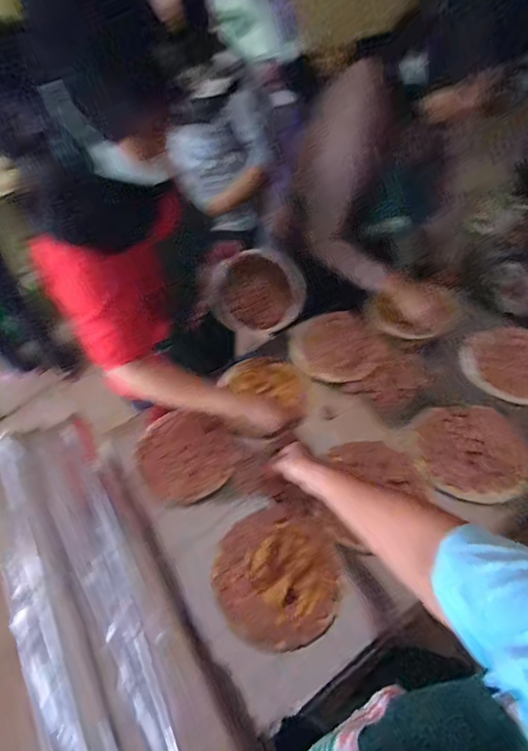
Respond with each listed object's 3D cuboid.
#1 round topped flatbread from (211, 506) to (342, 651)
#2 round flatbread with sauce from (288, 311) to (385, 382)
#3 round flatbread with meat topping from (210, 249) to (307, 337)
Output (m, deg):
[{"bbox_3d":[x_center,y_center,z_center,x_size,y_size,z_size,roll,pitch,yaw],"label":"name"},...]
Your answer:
[{"bbox_3d":[0.025,0.316,0.653,0.198,0.013,0.196,4,55,-5],"label":"round topped flatbread"},{"bbox_3d":[0.165,-0.066,0.925,0.204,0.016,0.160,-1,73,10],"label":"round flatbread with sauce"},{"bbox_3d":[-0.012,-0.186,0.915,0.209,0.182,0.010,-28,13,-10],"label":"round flatbread with meat topping"}]

